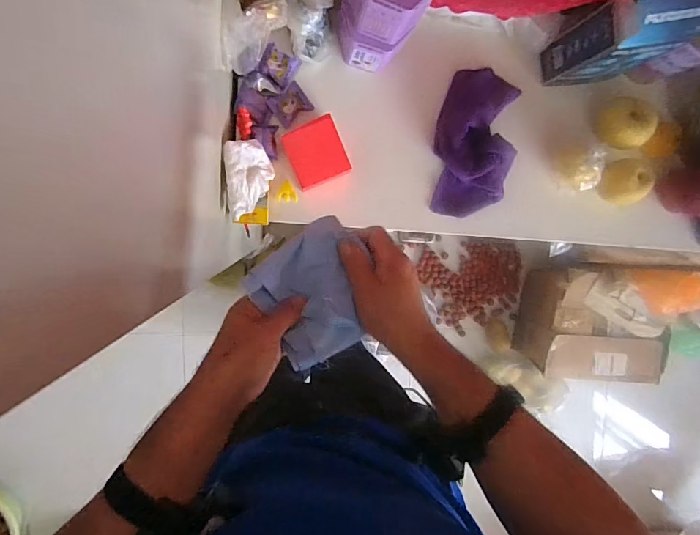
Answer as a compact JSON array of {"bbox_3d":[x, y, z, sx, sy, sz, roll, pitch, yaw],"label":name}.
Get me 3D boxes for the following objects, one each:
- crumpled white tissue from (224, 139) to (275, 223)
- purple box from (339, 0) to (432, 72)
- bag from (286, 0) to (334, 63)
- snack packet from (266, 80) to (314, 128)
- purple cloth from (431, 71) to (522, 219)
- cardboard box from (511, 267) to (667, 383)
[{"bbox_3d":[-0.147,-0.135,0.636,0.080,0.020,0.112,-12,103,-43],"label":"crumpled white tissue"},{"bbox_3d":[0.042,-0.353,0.580,0.108,0.175,0.096,26,94,-9],"label":"purple box"},{"bbox_3d":[-0.062,-0.370,0.607,0.072,0.089,0.102,1,97,-7],"label":"bag"},{"bbox_3d":[-0.096,-0.262,0.665,0.058,0.024,0.049,-39,100,0],"label":"snack packet"},{"bbox_3d":[0.213,-0.208,0.701,0.135,0.054,0.246,8,96,-7],"label":"purple cloth"},{"bbox_3d":[0.852,0.204,1.435,0.453,0.204,0.352,8,96,-7],"label":"cardboard box"}]

